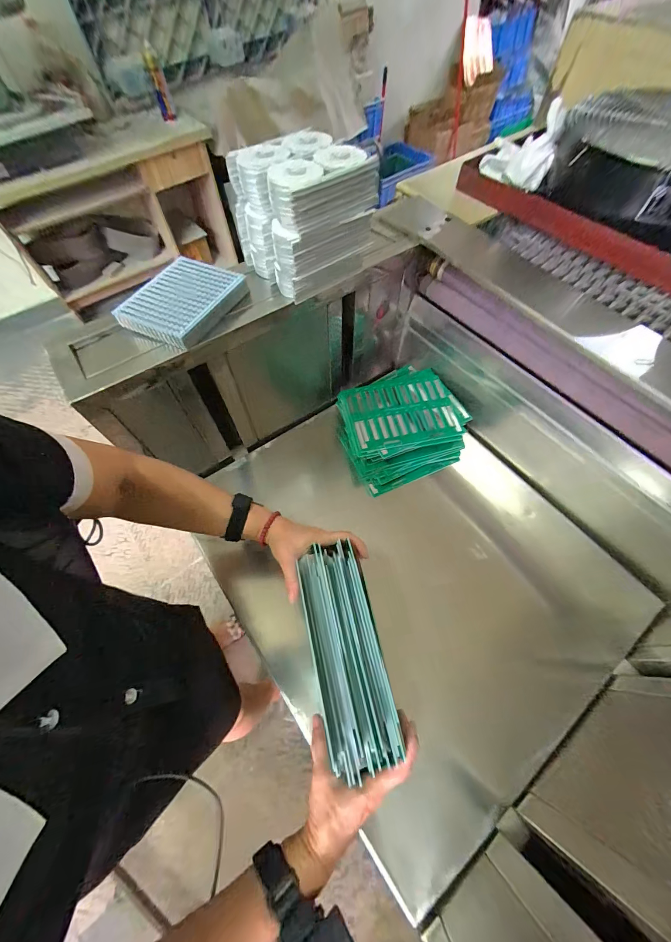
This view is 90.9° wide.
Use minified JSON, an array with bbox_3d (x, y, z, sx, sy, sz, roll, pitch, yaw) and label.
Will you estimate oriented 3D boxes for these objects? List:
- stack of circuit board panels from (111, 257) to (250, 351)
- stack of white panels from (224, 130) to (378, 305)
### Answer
[{"bbox_3d":[-0.218,-0.247,0.476,0.128,0.029,0.149,27,66,14],"label":"stack of circuit board panels"},{"bbox_3d":[-0.045,-0.360,0.472,0.140,0.142,0.148,-36,68,-17],"label":"stack of white panels"}]

